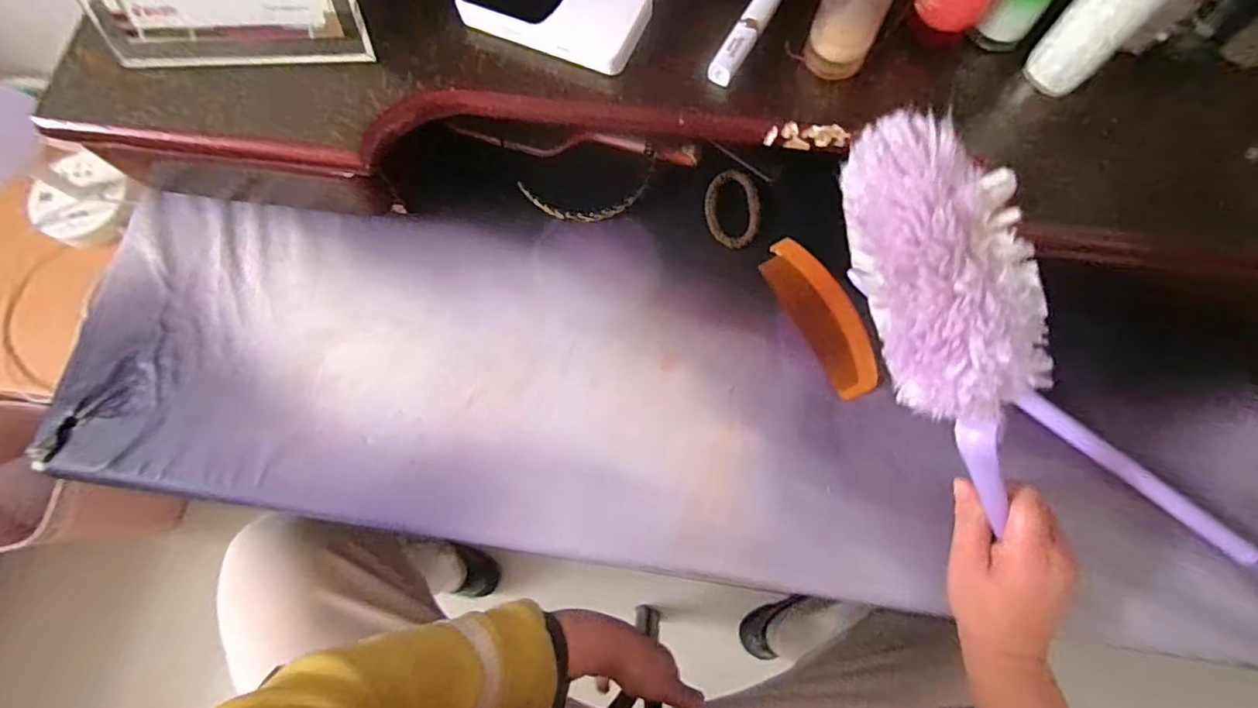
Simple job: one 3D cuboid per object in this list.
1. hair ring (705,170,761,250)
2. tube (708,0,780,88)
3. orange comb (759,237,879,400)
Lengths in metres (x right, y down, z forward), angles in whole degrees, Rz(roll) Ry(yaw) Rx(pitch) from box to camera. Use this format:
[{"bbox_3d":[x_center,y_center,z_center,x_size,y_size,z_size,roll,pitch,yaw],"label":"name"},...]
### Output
[{"bbox_3d":[0.093,-0.131,0.511,0.048,0.004,0.074,-6,74,0],"label":"hair ring"},{"bbox_3d":[0.087,-0.237,0.423,0.019,0.012,0.088,30,77,10],"label":"tube"},{"bbox_3d":[0.161,-0.034,0.477,0.047,0.011,0.141,-27,75,-6],"label":"orange comb"}]

